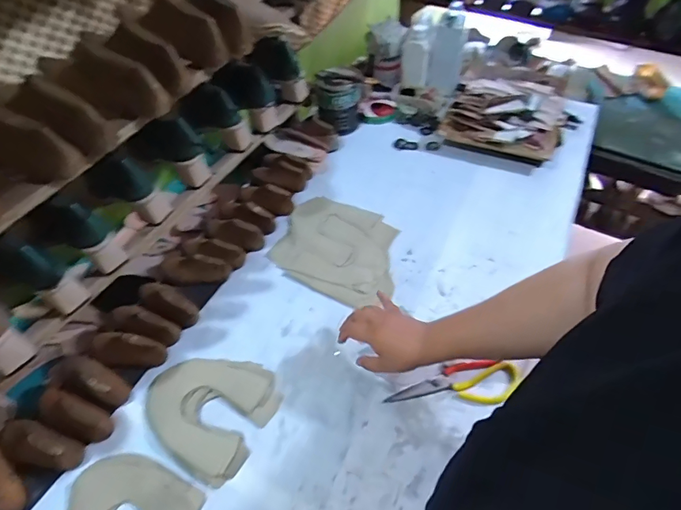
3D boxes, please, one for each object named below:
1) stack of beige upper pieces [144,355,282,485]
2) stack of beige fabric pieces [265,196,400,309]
[{"bbox_3d":[-0.205,0.226,0.643,0.193,0.019,0.170,23,57,19],"label":"stack of beige upper pieces"},{"bbox_3d":[-0.004,-0.019,0.832,0.248,0.010,0.220,22,56,18],"label":"stack of beige fabric pieces"}]

